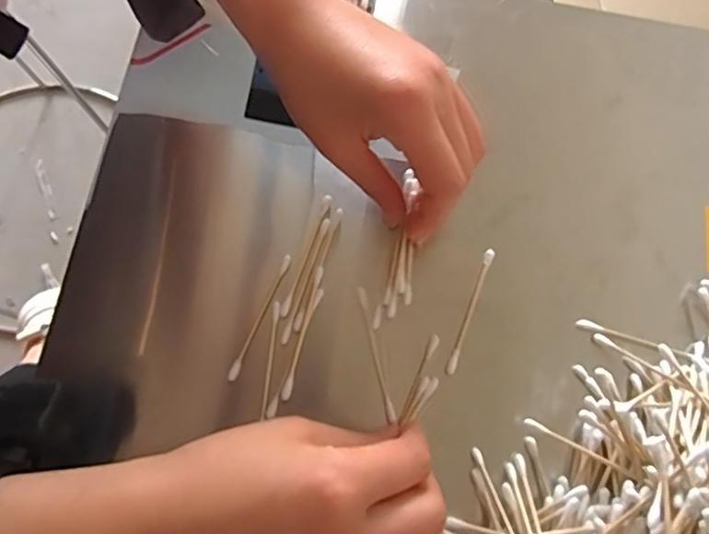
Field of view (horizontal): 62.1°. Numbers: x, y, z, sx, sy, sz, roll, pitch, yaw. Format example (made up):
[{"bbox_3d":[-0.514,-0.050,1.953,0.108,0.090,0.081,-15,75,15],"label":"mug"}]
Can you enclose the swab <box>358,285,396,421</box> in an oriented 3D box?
[{"bbox_3d":[0.012,0.046,0.313,0.005,0.004,0.071,-13,78,-5],"label":"swab"}]

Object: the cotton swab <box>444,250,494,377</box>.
[{"bbox_3d":[0.063,0.023,0.318,0.006,0.004,0.072,21,77,3],"label":"cotton swab"}]

